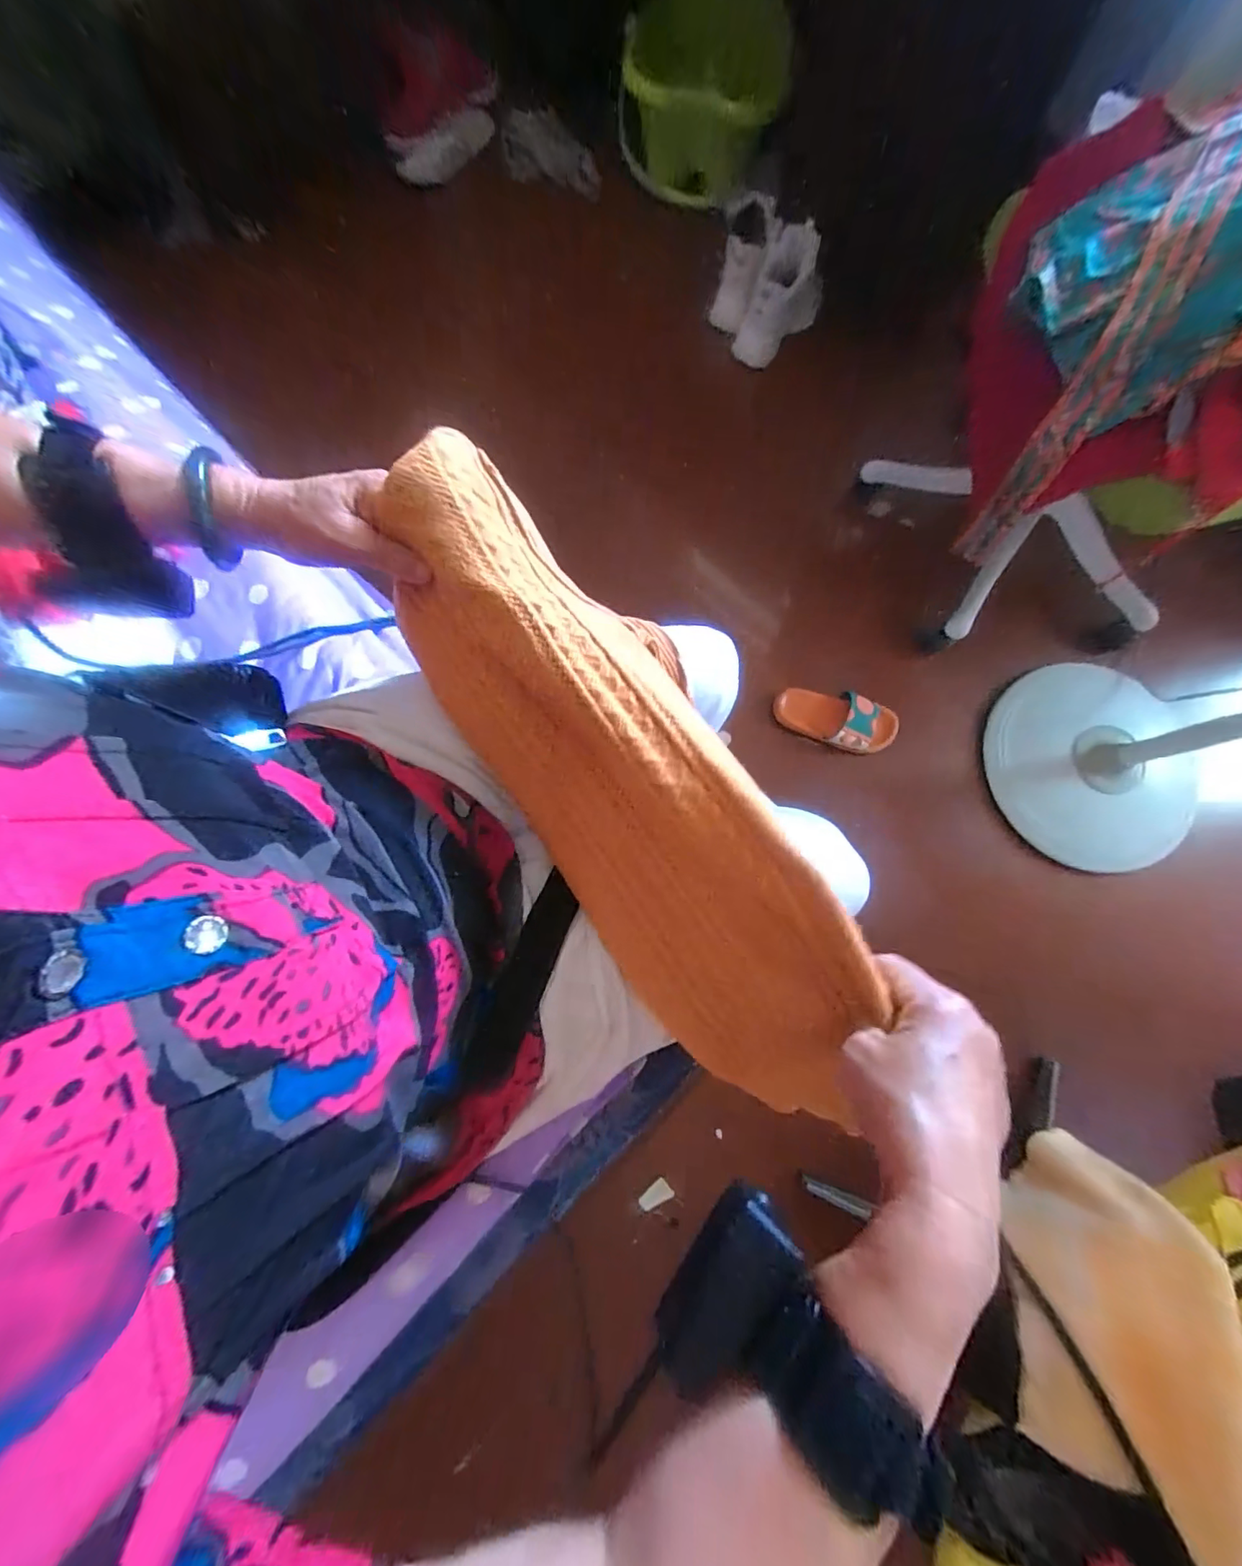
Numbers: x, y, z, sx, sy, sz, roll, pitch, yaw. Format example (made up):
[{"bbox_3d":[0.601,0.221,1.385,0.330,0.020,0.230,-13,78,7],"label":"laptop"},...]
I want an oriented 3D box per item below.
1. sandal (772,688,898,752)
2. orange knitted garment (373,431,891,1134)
[{"bbox_3d":[0.397,-0.118,0.992,0.224,0.057,0.098,19,79,2],"label":"sandal"},{"bbox_3d":[0.000,0.009,0.339,0.122,0.127,0.462,-34,90,-7],"label":"orange knitted garment"}]

